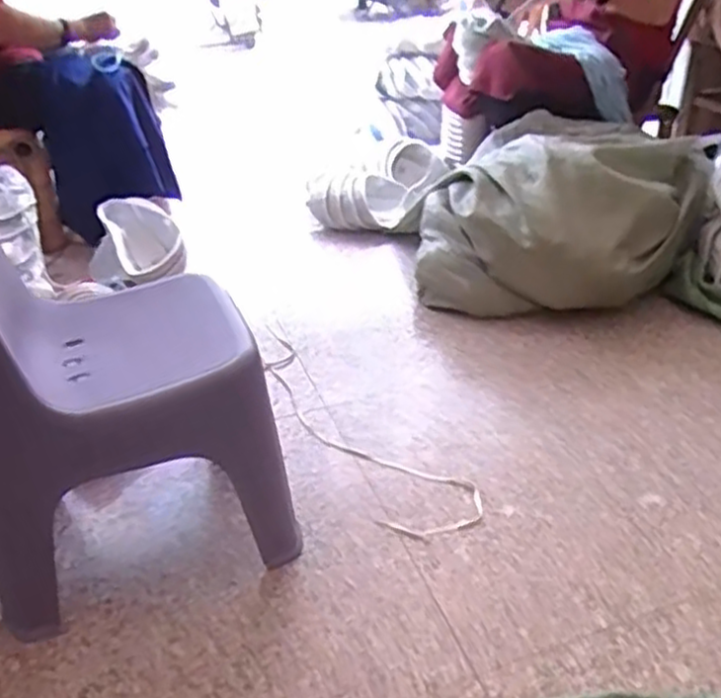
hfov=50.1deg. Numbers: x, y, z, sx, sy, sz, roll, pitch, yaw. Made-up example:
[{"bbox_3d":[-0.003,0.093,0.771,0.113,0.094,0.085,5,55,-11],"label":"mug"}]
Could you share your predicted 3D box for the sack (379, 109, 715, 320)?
[{"bbox_3d":[0.481,-0.300,1.818,0.711,0.346,0.431,2,32,6],"label":"sack"}]

